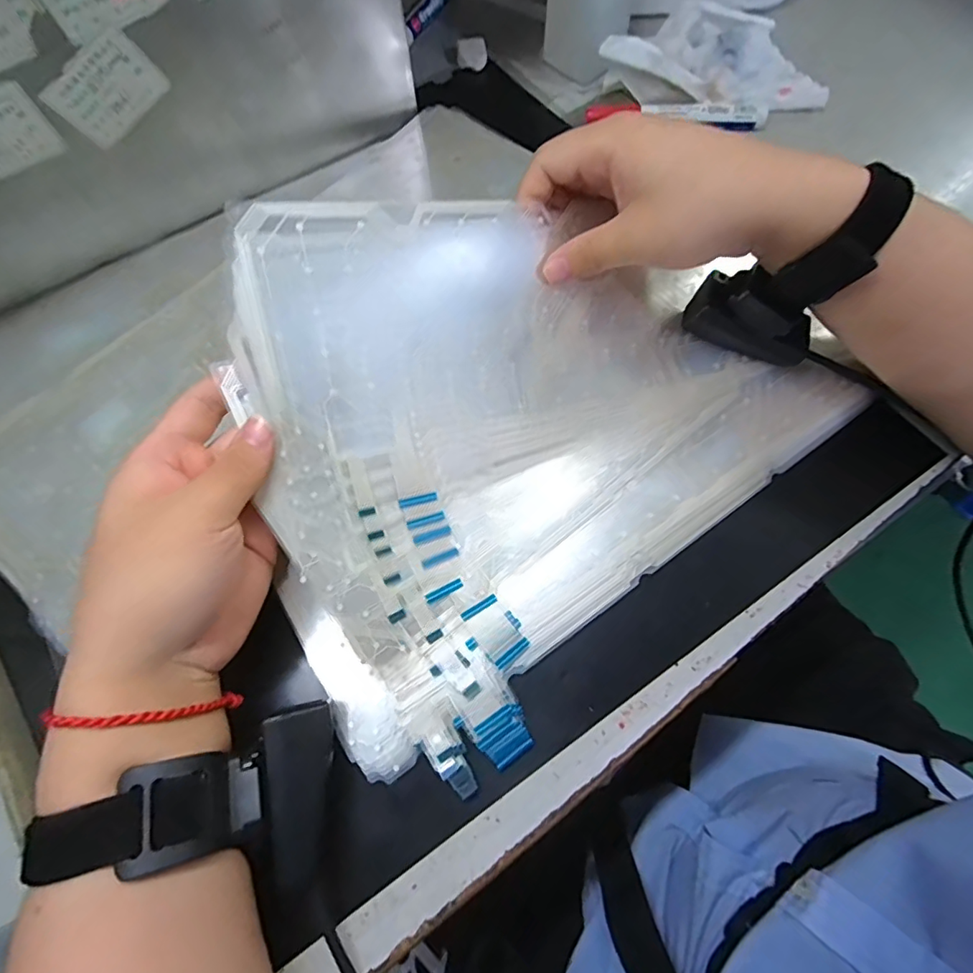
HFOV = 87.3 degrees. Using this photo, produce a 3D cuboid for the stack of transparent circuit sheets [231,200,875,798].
[{"bbox_3d":[0.031,-0.041,0.258,0.333,0.108,0.251,-33,70,-10],"label":"stack of transparent circuit sheets"}]

